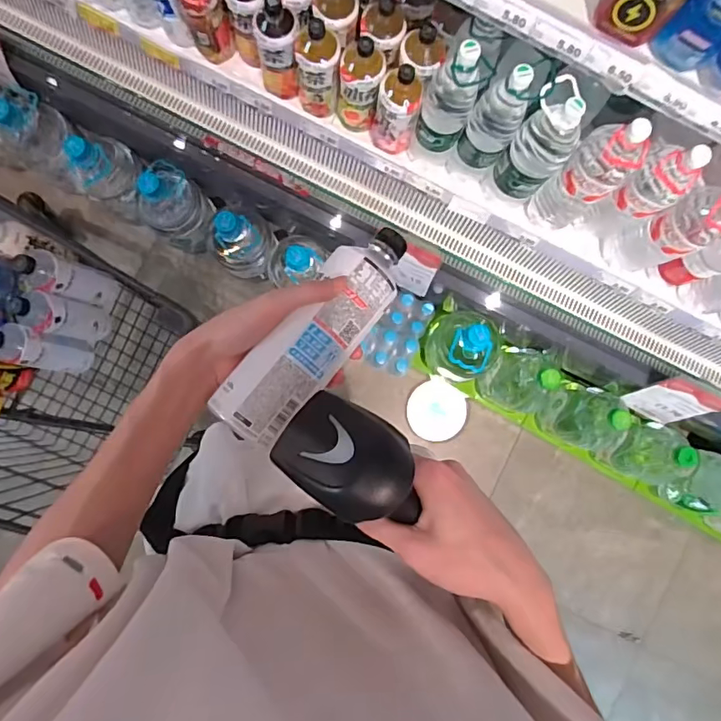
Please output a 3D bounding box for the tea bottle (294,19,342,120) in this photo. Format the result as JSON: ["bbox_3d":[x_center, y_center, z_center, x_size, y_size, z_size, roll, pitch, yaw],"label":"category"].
[{"bbox_3d":[-0.081,-0.550,0.934,0.080,0.192,0.071,4,87,-3],"label":"tea bottle"}]

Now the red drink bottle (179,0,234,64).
[{"bbox_3d":[-0.289,-0.647,0.934,0.069,0.180,0.057,-8,88,-4],"label":"red drink bottle"}]

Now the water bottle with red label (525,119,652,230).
[{"bbox_3d":[0.404,-0.332,0.903,0.083,0.339,0.100,-38,90,-4],"label":"water bottle with red label"}]

